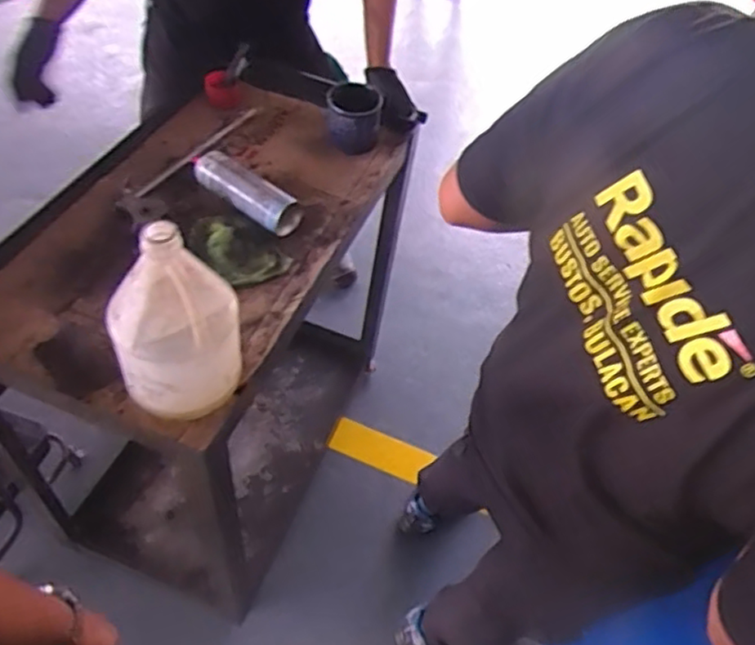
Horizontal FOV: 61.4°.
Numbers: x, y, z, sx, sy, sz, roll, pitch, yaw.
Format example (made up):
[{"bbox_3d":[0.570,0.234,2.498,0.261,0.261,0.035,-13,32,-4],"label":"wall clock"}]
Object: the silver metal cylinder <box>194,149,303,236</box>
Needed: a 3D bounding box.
[{"bbox_3d":[-0.229,-0.232,1.117,0.216,0.070,0.084,32,54,20],"label":"silver metal cylinder"}]

